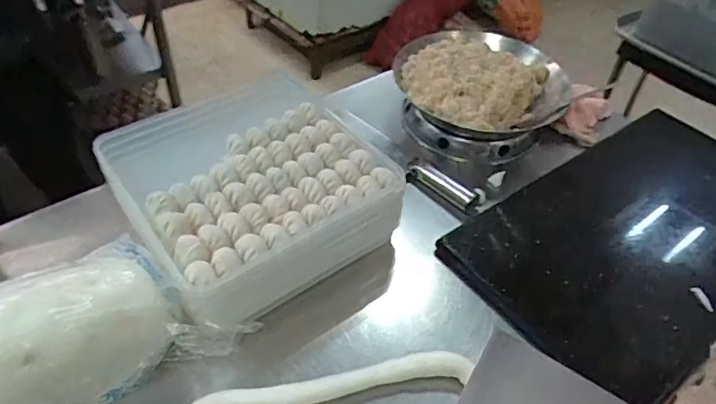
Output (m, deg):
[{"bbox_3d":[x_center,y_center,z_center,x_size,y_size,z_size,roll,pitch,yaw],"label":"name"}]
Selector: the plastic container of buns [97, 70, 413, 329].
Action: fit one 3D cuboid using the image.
[{"bbox_3d":[-0.142,-0.023,0.688,0.295,0.094,0.294,-29,54,-29],"label":"plastic container of buns"}]

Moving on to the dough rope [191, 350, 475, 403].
[{"bbox_3d":[-0.020,0.233,0.528,0.315,0.022,0.129,-8,47,-13],"label":"dough rope"}]

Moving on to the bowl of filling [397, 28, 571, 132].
[{"bbox_3d":[0.211,-0.213,0.890,0.262,0.063,0.245,3,45,-3],"label":"bowl of filling"}]

